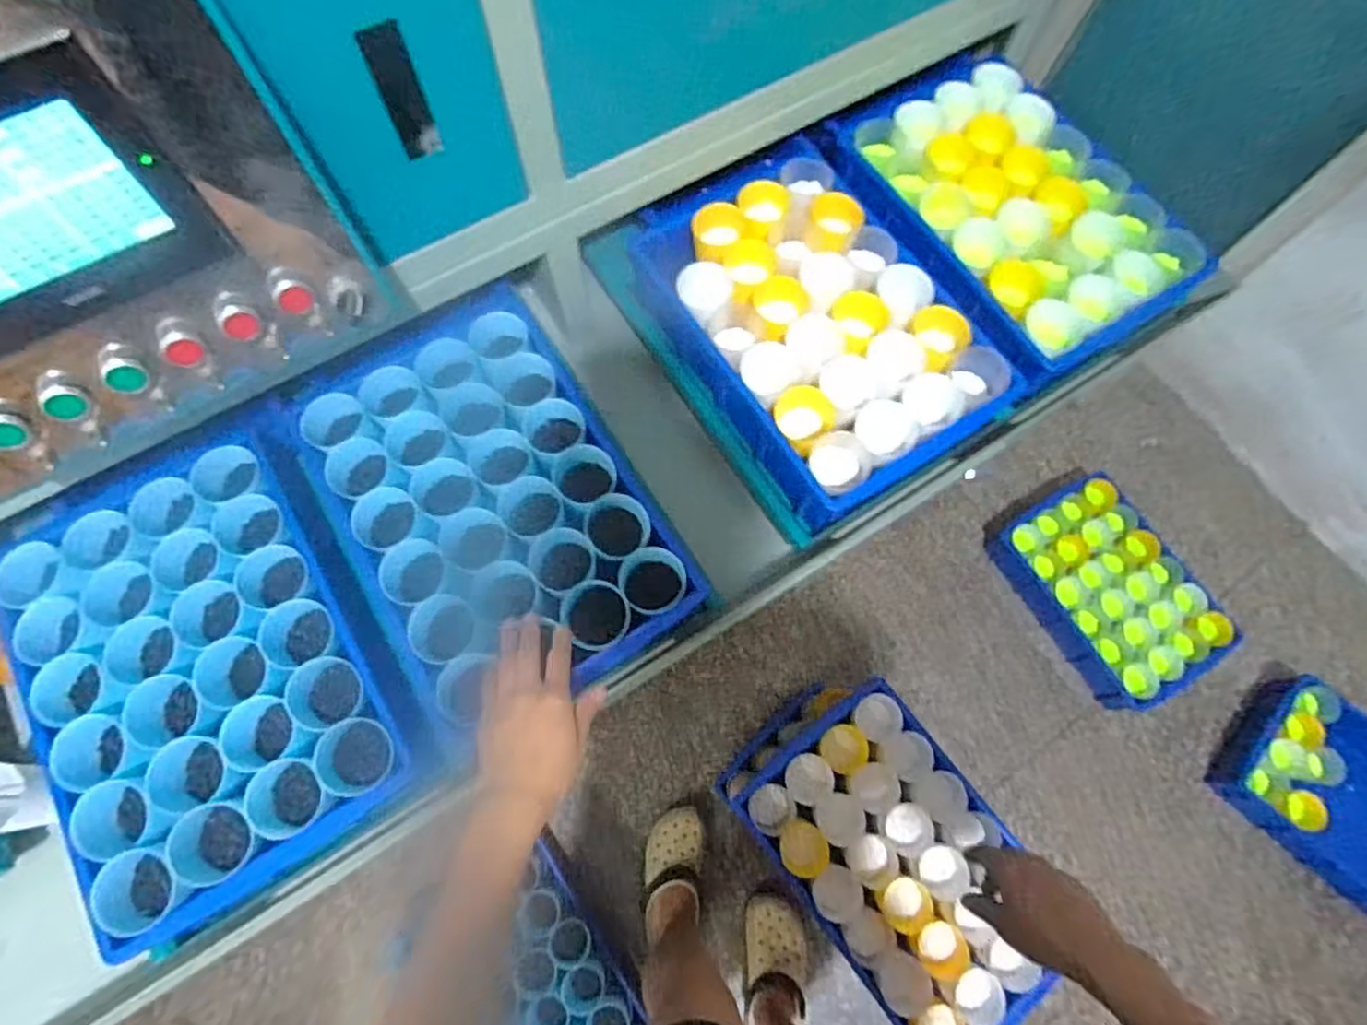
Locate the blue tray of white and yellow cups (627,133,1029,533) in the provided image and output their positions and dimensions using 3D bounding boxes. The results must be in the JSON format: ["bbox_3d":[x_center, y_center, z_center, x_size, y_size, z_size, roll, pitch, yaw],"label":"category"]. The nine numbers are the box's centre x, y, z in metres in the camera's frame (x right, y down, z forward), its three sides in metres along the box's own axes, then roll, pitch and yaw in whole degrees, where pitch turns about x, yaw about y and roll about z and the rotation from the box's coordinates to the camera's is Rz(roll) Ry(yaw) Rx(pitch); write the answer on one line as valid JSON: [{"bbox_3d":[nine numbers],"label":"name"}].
[{"bbox_3d":[0.153,-0.227,0.785,0.303,0.078,0.430,-30,74,-10],"label":"blue tray of white and yellow cups"}]

